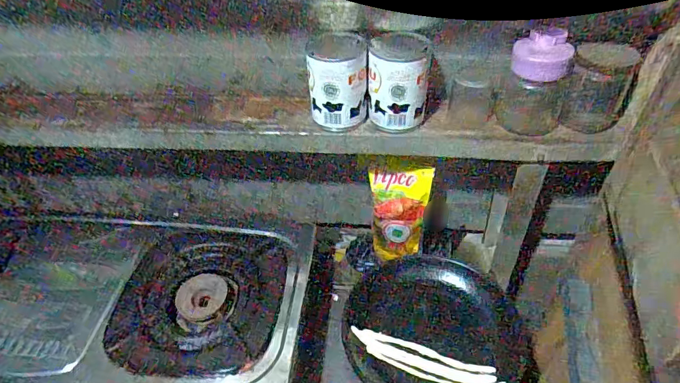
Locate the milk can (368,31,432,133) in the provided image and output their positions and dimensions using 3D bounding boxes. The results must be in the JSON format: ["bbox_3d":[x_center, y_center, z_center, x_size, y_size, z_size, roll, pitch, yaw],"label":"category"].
[{"bbox_3d":[0.073,-0.137,0.540,0.071,0.099,0.071,7,47,13],"label":"milk can"}]

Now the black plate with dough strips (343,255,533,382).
[{"bbox_3d":[0.135,0.201,0.633,0.255,0.029,0.228,17,50,22],"label":"black plate with dough strips"}]

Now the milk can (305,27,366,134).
[{"bbox_3d":[-0.002,-0.138,0.548,0.072,0.101,0.070,-2,46,5],"label":"milk can"}]

